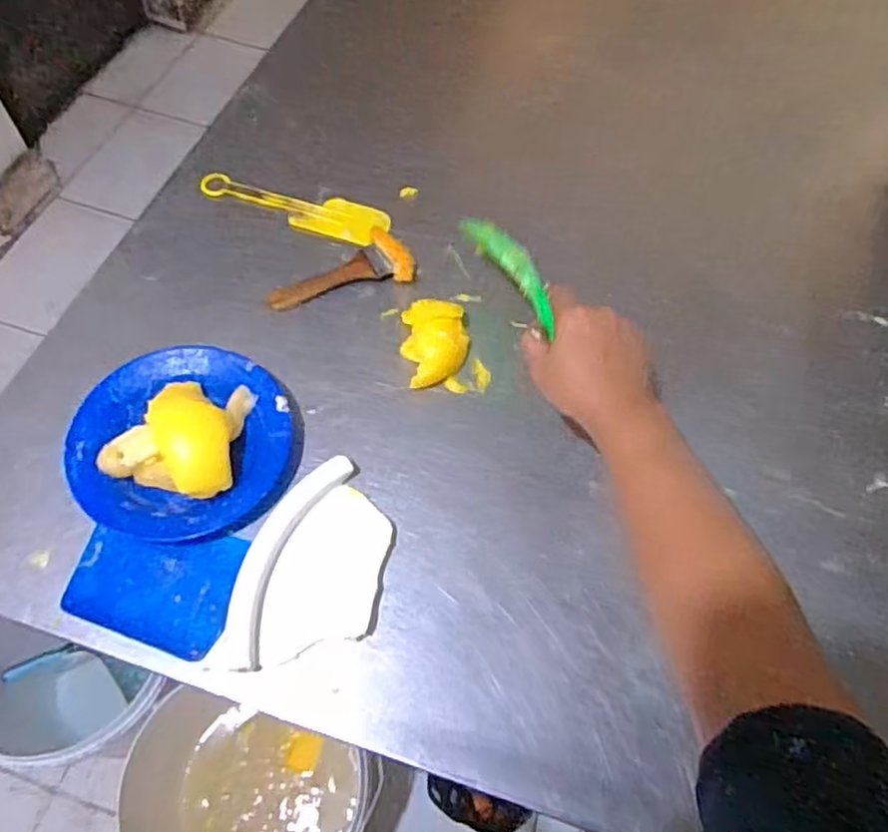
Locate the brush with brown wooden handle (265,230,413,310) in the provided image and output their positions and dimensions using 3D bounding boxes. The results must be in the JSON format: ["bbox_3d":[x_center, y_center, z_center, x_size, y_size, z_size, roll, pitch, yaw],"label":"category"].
[{"bbox_3d":[-0.097,-0.138,0.619,0.136,0.012,0.060,-17,64,-13],"label":"brush with brown wooden handle"}]

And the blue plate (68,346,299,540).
[{"bbox_3d":[-0.202,0.015,0.519,0.160,0.025,0.159,2,61,-3],"label":"blue plate"}]

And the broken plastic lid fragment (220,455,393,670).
[{"bbox_3d":[-0.093,0.108,0.484,0.094,0.021,0.151,11,61,2],"label":"broken plastic lid fragment"}]

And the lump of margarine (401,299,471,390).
[{"bbox_3d":[-0.007,-0.067,0.580,0.056,0.032,0.085,-2,61,-6],"label":"lump of margarine"}]

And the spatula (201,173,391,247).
[{"bbox_3d":[-0.147,-0.211,0.660,0.190,0.015,0.052,21,62,8],"label":"spatula"}]

